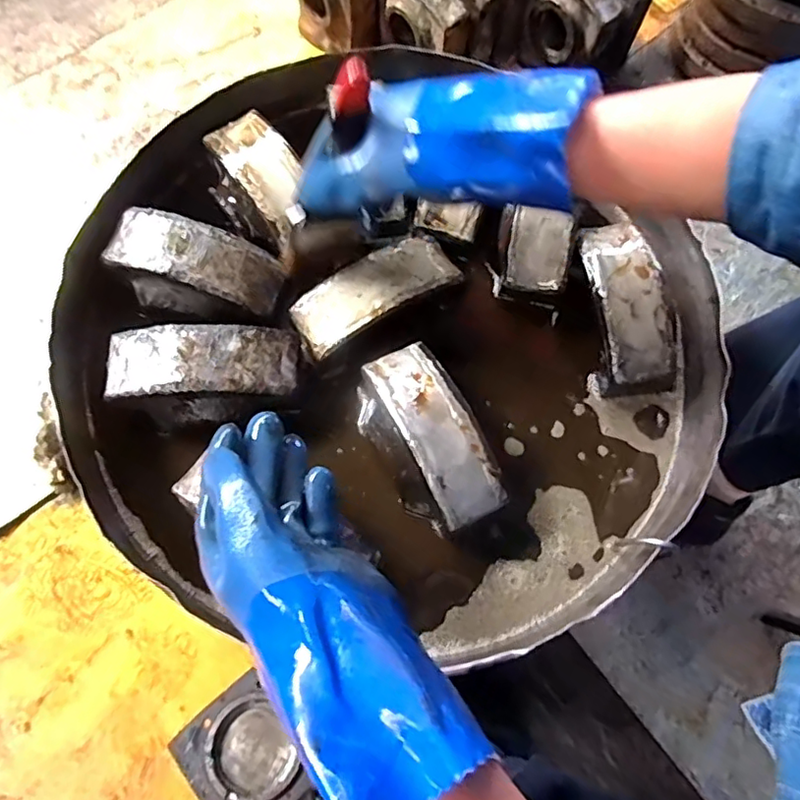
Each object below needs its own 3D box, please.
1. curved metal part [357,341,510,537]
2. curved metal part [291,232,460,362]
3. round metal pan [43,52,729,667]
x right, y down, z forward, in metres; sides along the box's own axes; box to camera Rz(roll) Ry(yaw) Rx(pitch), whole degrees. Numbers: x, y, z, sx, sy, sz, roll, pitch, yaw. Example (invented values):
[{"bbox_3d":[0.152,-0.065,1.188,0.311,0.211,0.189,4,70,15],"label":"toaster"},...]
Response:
[{"bbox_3d":[0.023,0.033,0.505,0.082,0.057,0.161,-28,77,-12],"label":"curved metal part"},{"bbox_3d":[-0.022,-0.100,0.538,0.156,0.032,0.059,-31,77,-13],"label":"curved metal part"},{"bbox_3d":[-0.019,-0.045,0.543,0.587,0.106,0.524,38,74,8],"label":"round metal pan"}]

